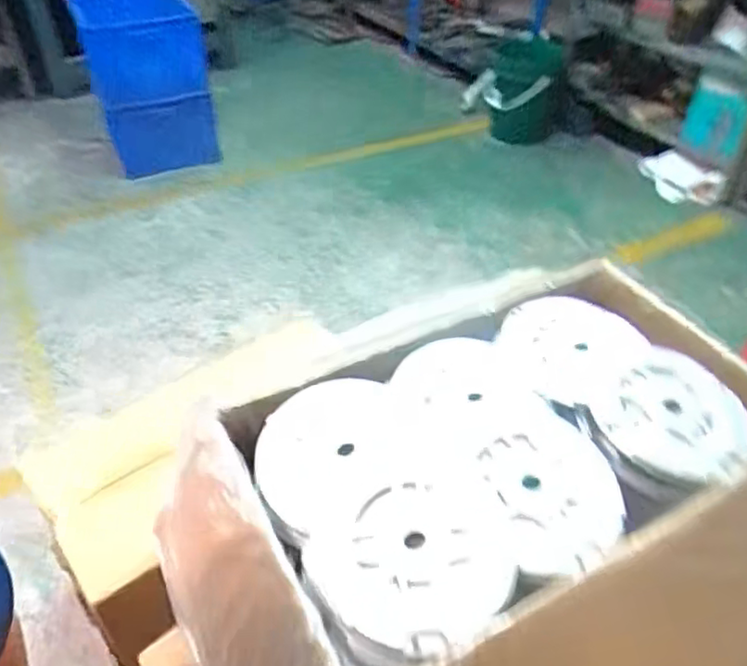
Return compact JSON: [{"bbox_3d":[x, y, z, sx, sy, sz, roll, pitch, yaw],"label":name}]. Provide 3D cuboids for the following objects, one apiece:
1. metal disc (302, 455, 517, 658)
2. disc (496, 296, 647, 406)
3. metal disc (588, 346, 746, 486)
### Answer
[{"bbox_3d":[0.030,0.150,0.453,0.139,0.017,0.134,0,40,0],"label":"metal disc"},{"bbox_3d":[0.179,0.006,0.597,0.130,0.015,0.112,-33,50,-32],"label":"disc"},{"bbox_3d":[0.256,0.071,0.531,0.128,0.012,0.113,-29,48,-29],"label":"metal disc"}]

